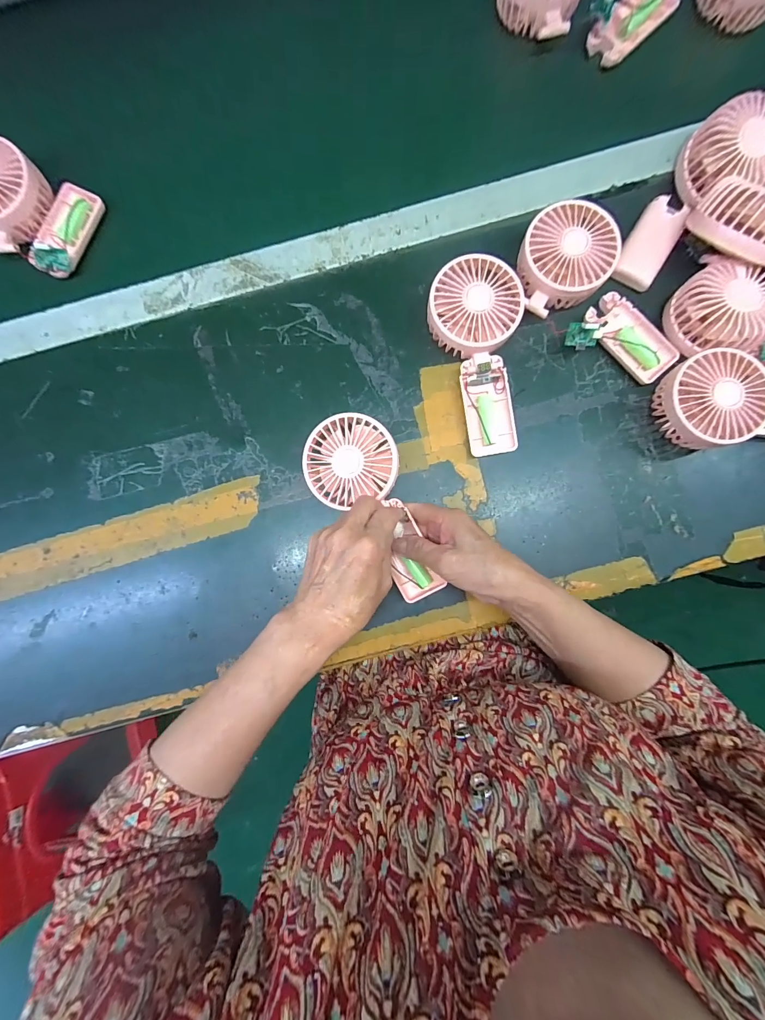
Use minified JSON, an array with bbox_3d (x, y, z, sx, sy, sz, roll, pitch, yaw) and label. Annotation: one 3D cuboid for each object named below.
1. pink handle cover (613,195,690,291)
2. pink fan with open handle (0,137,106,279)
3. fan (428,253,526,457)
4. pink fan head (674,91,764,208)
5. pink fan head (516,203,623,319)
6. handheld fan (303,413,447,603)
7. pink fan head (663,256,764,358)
[{"bbox_3d":[0.268,-0.266,0.368,0.038,0.013,0.086,27,88,3],"label":"pink handle cover"},{"bbox_3d":[-0.369,-0.310,0.375,0.125,0.045,0.096,27,88,3],"label":"pink fan with open handle"},{"bbox_3d":[0.094,-0.144,0.359,0.082,0.035,0.179,-7,99,2],"label":"fan"},{"bbox_3d":[0.336,-0.337,0.353,0.081,0.042,0.074,0,87,2],"label":"pink fan head"},{"bbox_3d":[0.177,-0.238,0.357,0.084,0.037,0.092,0,87,2],"label":"pink fan head"},{"bbox_3d":[-0.005,0.000,0.338,0.081,0.026,0.183,-29,94,0],"label":"handheld fan"},{"bbox_3d":[0.315,-0.188,0.348,0.083,0.037,0.088,0,87,2],"label":"pink fan head"}]

